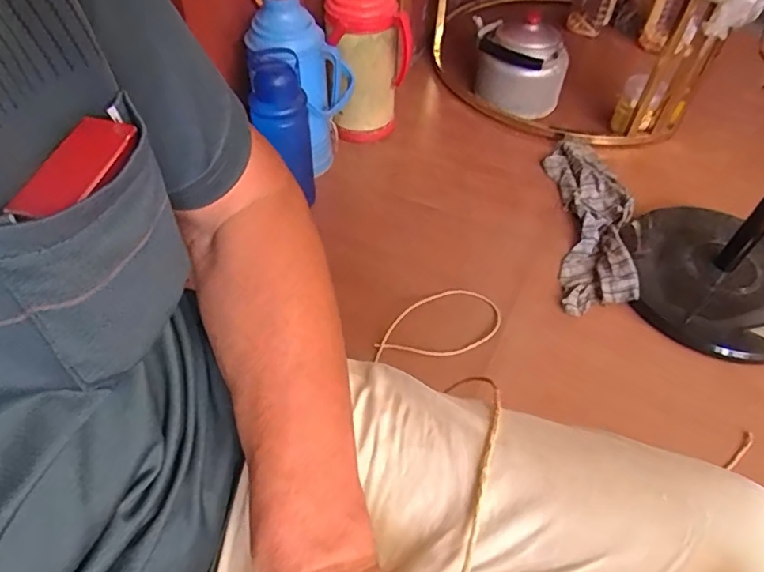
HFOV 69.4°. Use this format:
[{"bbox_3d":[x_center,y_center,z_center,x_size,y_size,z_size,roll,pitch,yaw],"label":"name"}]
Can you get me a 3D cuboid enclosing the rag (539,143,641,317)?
[{"bbox_3d":[0.439,-0.153,1.168,0.181,0.041,0.503,10,50,5],"label":"rag"}]

